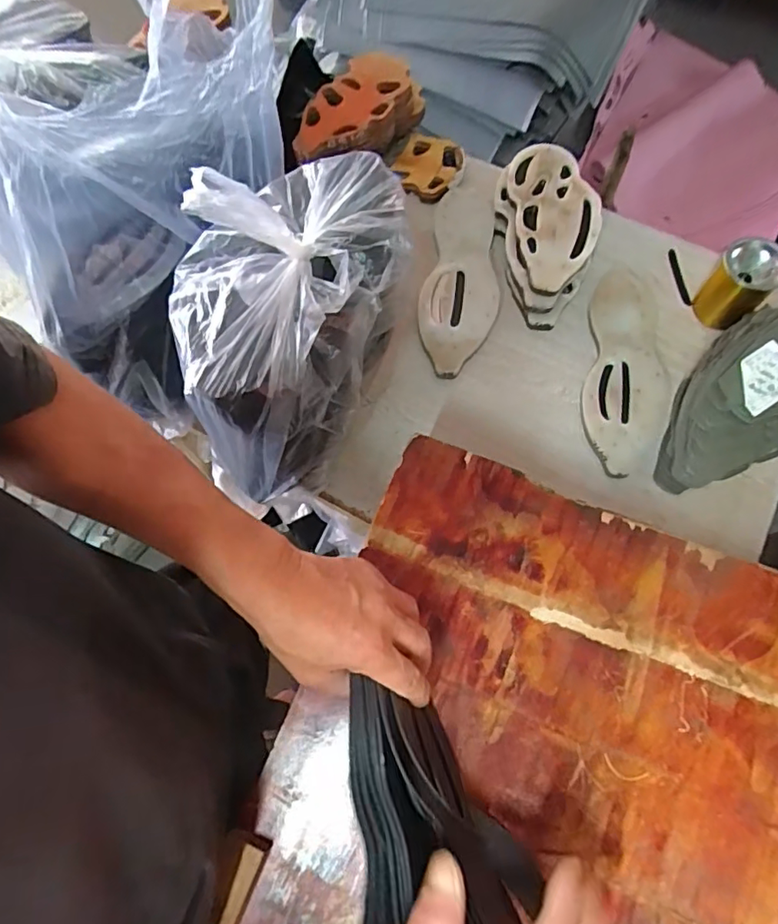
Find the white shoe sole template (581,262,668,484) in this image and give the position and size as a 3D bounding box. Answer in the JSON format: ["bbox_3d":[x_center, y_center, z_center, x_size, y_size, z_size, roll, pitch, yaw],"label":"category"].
[{"bbox_3d":[0.301,-0.121,0.700,0.102,0.018,0.288,14,69,-1],"label":"white shoe sole template"}]

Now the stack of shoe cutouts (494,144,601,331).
[{"bbox_3d":[0.210,-0.302,0.732,0.121,0.074,0.234,-7,70,-1],"label":"stack of shoe cutouts"}]

